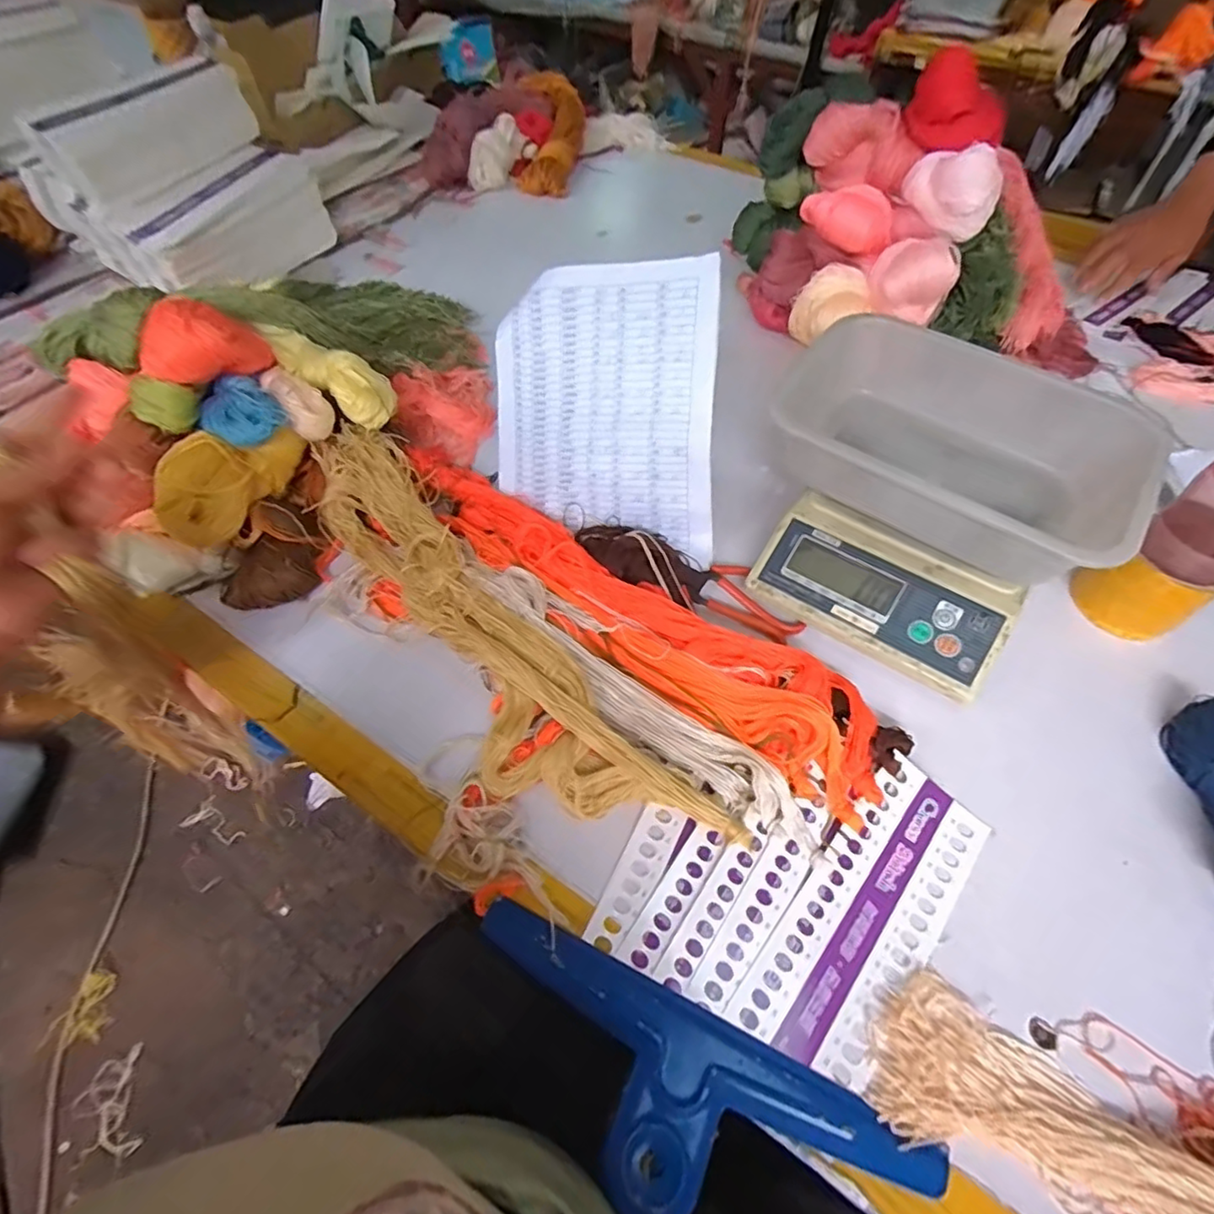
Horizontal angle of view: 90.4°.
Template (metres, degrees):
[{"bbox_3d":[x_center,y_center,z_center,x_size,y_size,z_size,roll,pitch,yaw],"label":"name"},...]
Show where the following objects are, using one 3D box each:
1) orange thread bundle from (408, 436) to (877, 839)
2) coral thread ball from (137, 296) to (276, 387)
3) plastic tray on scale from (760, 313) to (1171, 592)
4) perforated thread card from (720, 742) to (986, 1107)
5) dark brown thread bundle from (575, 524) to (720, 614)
[{"bbox_3d":[0.010,-0.010,0.515,0.489,0.025,0.095,33,61,19],"label":"orange thread bundle"},{"bbox_3d":[-0.334,-0.218,0.495,0.094,0.069,0.045,-29,62,-20],"label":"coral thread ball"},{"bbox_3d":[0.293,-0.138,0.532,0.277,0.105,0.190,32,61,18],"label":"plastic tray on scale"},{"bbox_3d":[0.179,0.205,0.408,0.085,0.006,0.214,39,64,17],"label":"perforated thread card"},{"bbox_3d":[0.032,-0.040,0.549,0.129,0.031,0.049,21,58,12],"label":"dark brown thread bundle"}]

